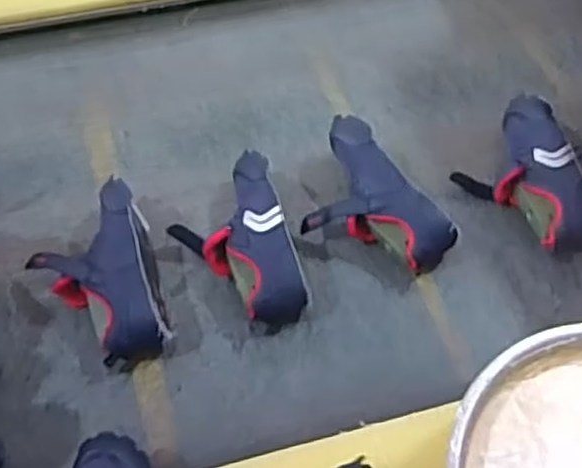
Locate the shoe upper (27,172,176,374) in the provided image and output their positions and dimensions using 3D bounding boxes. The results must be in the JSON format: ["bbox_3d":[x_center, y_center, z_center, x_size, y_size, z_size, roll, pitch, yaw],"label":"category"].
[{"bbox_3d":[-0.236,0.053,0.870,0.148,0.080,0.220,-12,58,-10],"label":"shoe upper"}]

